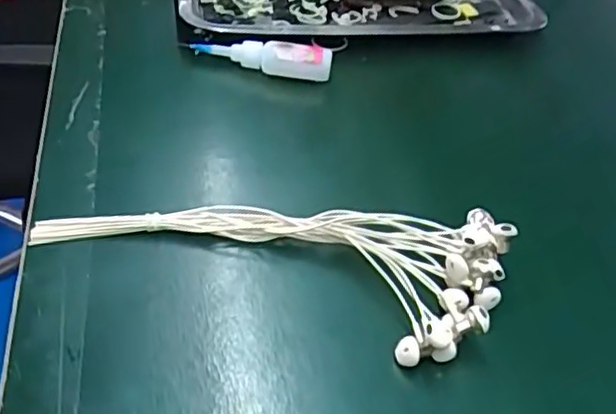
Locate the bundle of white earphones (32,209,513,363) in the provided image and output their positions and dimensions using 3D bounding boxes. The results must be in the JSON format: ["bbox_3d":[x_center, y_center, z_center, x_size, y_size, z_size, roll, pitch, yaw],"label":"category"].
[{"bbox_3d":[-0.022,0.018,0.397,0.275,0.033,0.102,15,44,10],"label":"bundle of white earphones"}]

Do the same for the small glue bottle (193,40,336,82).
[{"bbox_3d":[-0.039,-0.130,0.554,0.115,0.020,0.025,4,43,-1],"label":"small glue bottle"}]

